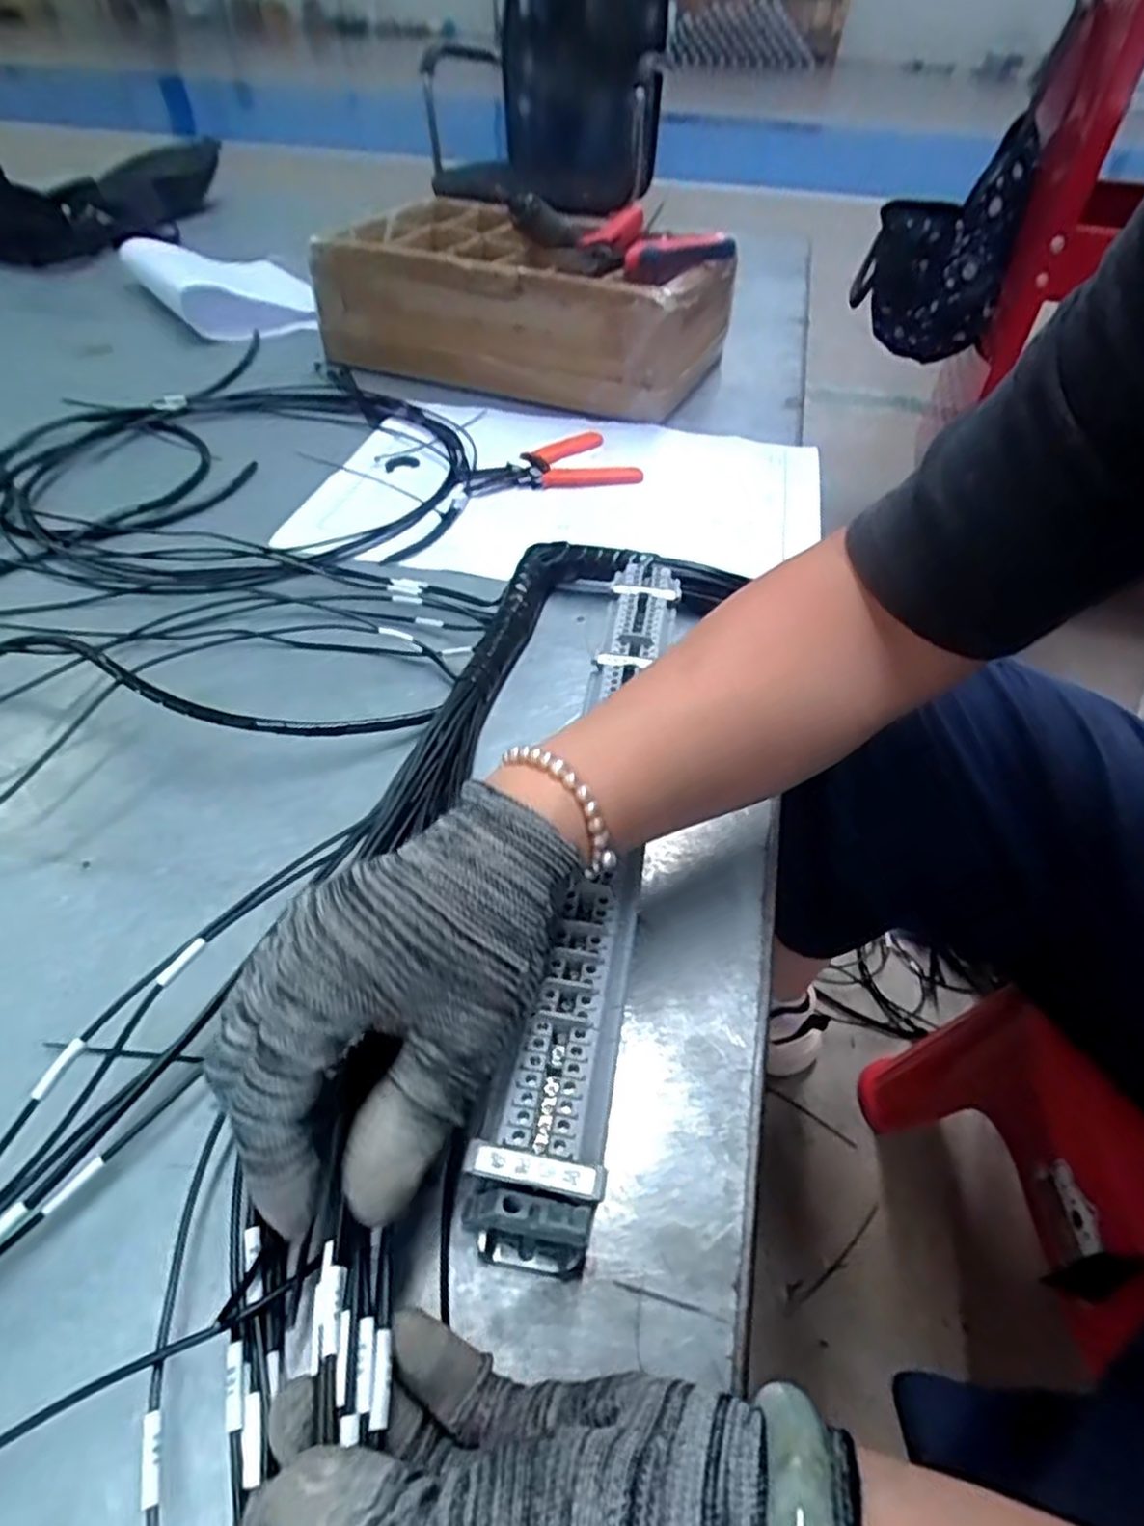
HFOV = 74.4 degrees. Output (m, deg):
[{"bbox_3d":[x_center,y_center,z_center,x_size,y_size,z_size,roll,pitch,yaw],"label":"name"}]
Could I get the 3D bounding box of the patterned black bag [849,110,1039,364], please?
[{"bbox_3d":[0.570,-0.809,1.182,0.204,0.283,0.140,15,47,11],"label":"patterned black bag"}]

